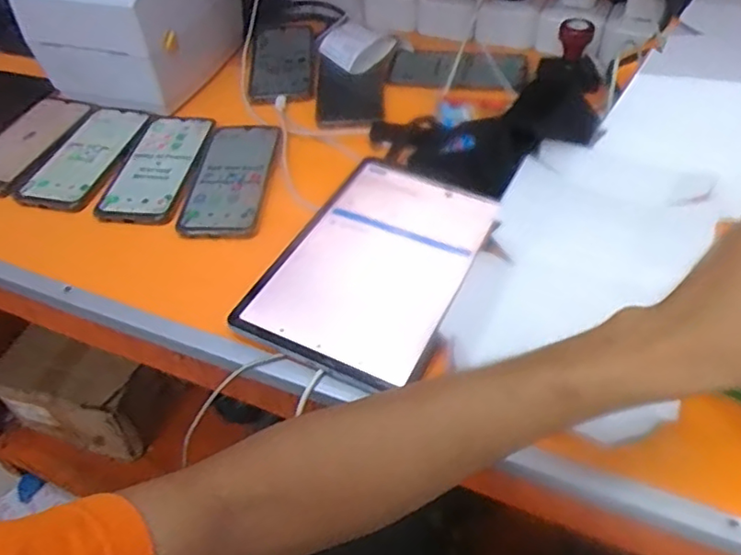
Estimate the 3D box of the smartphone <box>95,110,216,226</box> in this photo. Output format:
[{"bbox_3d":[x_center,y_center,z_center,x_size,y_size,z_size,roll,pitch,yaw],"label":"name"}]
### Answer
[{"bbox_3d":[-0.226,-0.126,0.671,0.085,0.016,0.184,6,48,9],"label":"smartphone"}]

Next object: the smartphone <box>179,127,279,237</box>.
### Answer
[{"bbox_3d":[-0.145,-0.108,0.643,0.078,0.010,0.174,1,47,5],"label":"smartphone"}]

